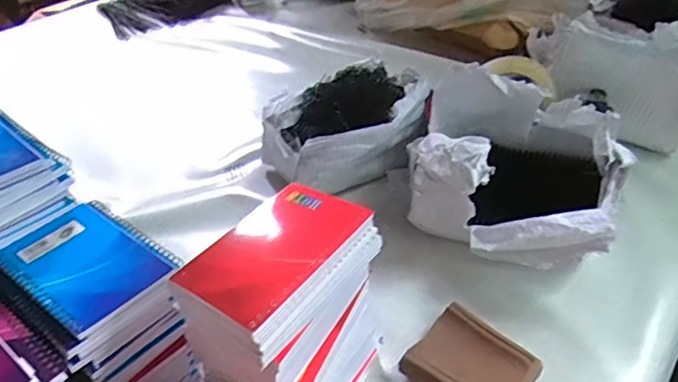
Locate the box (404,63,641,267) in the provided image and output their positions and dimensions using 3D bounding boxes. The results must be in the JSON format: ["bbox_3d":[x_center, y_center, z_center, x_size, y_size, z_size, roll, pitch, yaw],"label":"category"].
[{"bbox_3d":[0.174,-0.013,0.566,0.200,0.127,0.213,6,38,12],"label":"box"}]

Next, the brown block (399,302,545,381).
[{"bbox_3d":[0.112,0.142,0.455,0.090,0.021,0.087,24,45,32],"label":"brown block"}]

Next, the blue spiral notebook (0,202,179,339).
[{"bbox_3d":[-0.195,0.054,0.424,0.130,0.007,0.083,24,45,31],"label":"blue spiral notebook"}]

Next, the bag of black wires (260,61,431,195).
[{"bbox_3d":[0.012,-0.070,0.661,0.189,0.112,0.125,-17,39,-17],"label":"bag of black wires"}]

